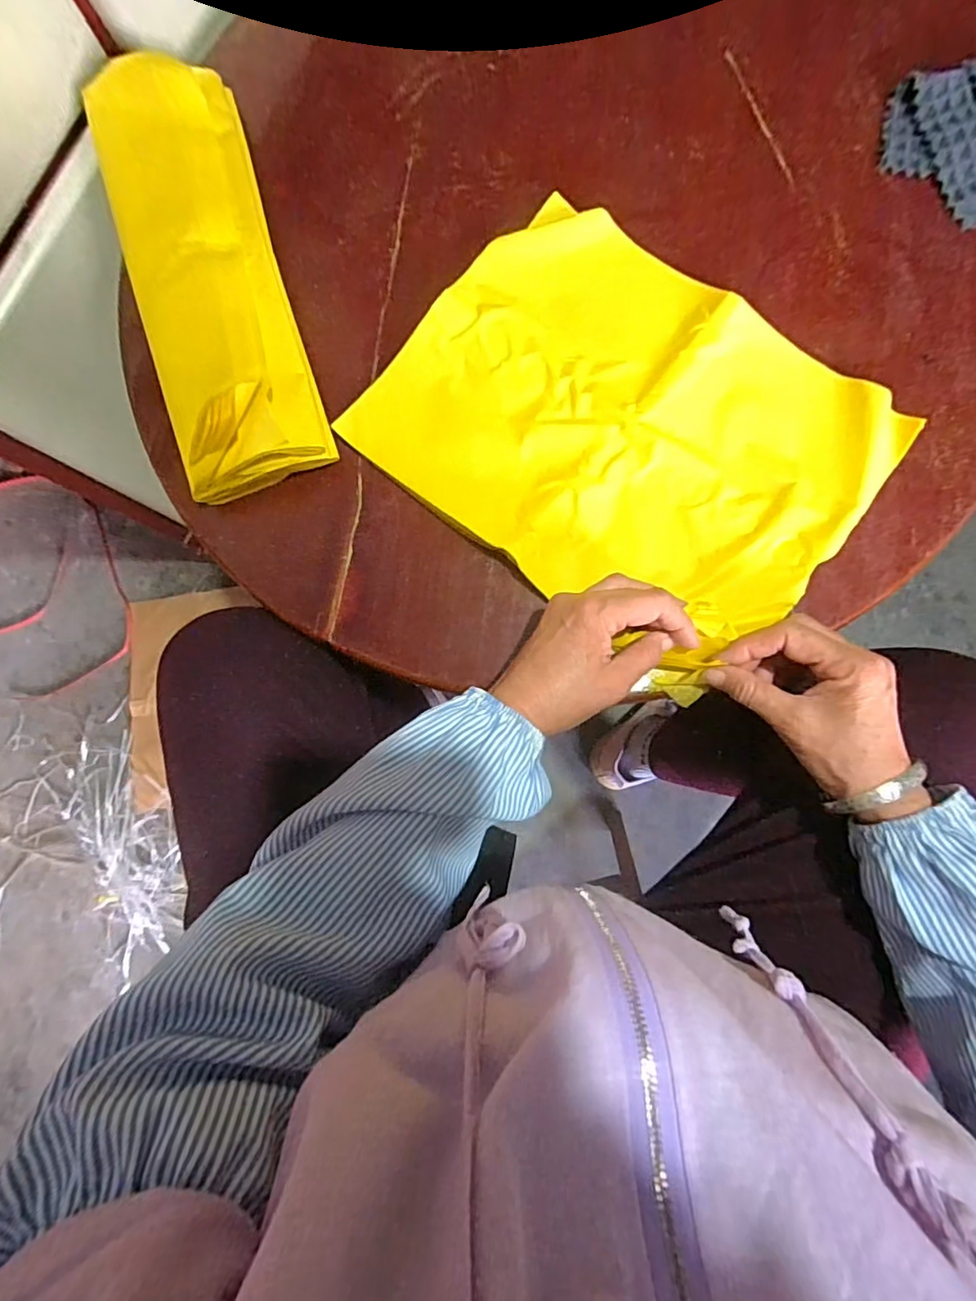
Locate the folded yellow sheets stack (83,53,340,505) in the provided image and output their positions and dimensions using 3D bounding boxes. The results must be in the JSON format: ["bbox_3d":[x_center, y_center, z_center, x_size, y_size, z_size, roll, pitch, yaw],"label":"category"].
[{"bbox_3d":[-0.220,-0.296,0.420,0.110,0.053,0.351,-18,83,2],"label":"folded yellow sheets stack"}]

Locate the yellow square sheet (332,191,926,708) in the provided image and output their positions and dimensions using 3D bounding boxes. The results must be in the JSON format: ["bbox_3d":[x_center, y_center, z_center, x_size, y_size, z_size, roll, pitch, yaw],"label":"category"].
[{"bbox_3d":[0.095,-0.163,0.402,0.340,0.016,0.258,39,88,7],"label":"yellow square sheet"}]

